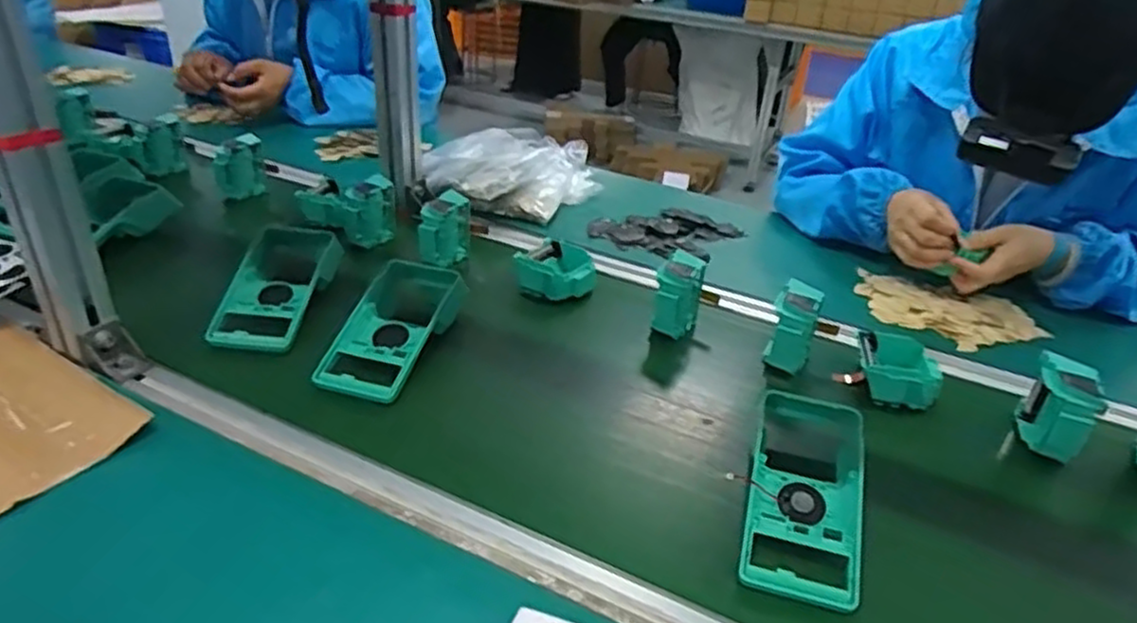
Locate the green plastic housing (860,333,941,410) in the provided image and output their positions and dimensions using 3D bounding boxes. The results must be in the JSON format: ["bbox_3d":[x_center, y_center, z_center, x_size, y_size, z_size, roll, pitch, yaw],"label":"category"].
[{"bbox_3d":[0.322,0.059,0.722,0.075,0.038,0.084,13,32,13],"label":"green plastic housing"}]

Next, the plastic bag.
[{"bbox_3d":[-0.073,-0.201,1.041,0.263,0.083,0.173,-4,32,-14],"label":"plastic bag"}]

